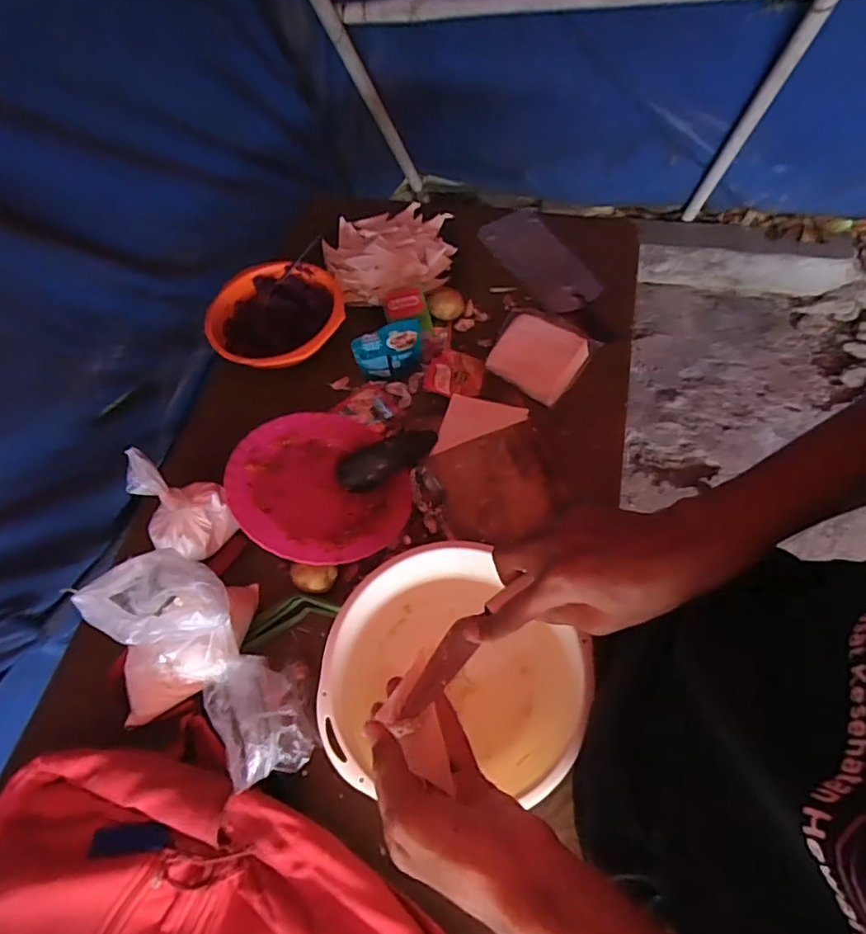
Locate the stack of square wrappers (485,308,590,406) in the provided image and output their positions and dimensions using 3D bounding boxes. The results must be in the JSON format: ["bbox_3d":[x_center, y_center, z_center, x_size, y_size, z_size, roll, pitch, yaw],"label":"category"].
[{"bbox_3d":[0.151,-0.162,0.798,0.124,0.027,0.121,35,68,21],"label":"stack of square wrappers"}]

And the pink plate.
[{"bbox_3d":[-0.139,0.026,0.694,0.212,0.032,0.206,-6,56,-24],"label":"pink plate"}]

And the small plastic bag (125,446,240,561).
[{"bbox_3d":[-0.293,0.049,0.648,0.086,0.129,0.094,12,62,11],"label":"small plastic bag"}]

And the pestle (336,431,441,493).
[{"bbox_3d":[-0.057,-0.014,0.712,0.139,0.045,0.045,-32,63,-14],"label":"pestle"}]

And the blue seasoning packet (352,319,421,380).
[{"bbox_3d":[-0.060,-0.158,0.775,0.092,0.090,0.016,-16,60,-5],"label":"blue seasoning packet"}]

